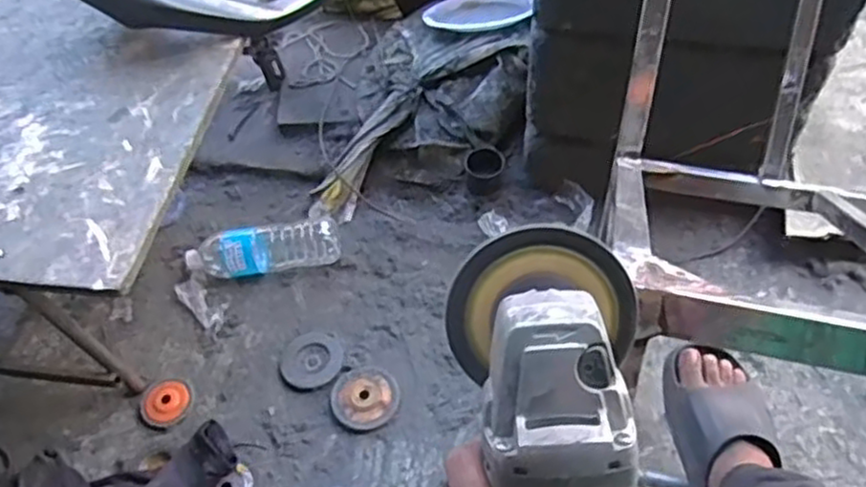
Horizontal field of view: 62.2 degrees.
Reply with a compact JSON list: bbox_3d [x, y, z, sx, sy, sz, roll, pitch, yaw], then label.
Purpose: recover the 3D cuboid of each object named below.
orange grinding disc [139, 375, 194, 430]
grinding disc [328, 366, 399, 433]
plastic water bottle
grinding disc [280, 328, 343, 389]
[{"bbox_3d":[-0.395,0.231,1.060,0.073,0.018,0.081,-25,56,-14],"label":"orange grinding disc"},{"bbox_3d":[-0.099,0.222,1.045,0.099,0.016,0.095,-2,53,3],"label":"grinding disc"},{"bbox_3d":[-0.282,0.011,1.190,0.254,0.070,0.084,-14,54,-6],"label":"plastic water bottle"},{"bbox_3d":[-0.185,0.177,1.101,0.093,0.009,0.096,-16,54,-8],"label":"grinding disc"}]

